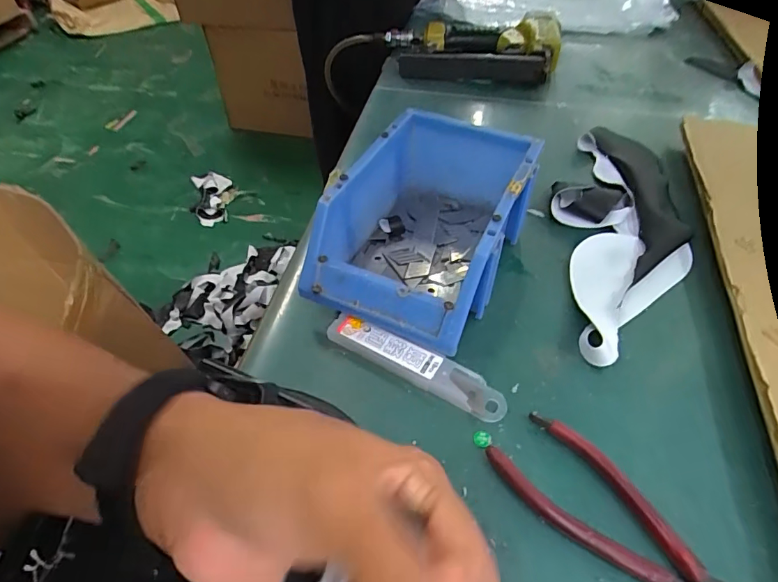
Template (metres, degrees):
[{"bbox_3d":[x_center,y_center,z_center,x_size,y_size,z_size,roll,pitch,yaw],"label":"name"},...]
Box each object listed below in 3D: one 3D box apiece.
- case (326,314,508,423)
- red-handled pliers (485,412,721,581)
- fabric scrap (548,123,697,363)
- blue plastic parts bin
[{"bbox_3d":[0.016,0.048,0.317,0.127,0.016,0.024,22,53,19],"label":"case"},{"bbox_3d":[0.126,0.128,0.249,0.051,0.011,0.153,-36,57,-26],"label":"red-handled pliers"},{"bbox_3d":[0.196,-0.059,0.405,0.102,0.021,0.285,3,50,4],"label":"fabric scrap"},{"bbox_3d":[0.031,-0.053,0.362,0.122,0.077,0.184,20,53,17],"label":"blue plastic parts bin"}]

